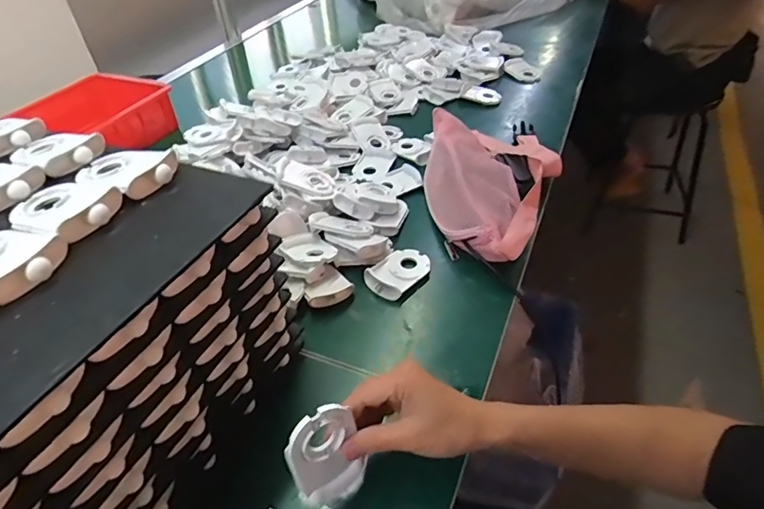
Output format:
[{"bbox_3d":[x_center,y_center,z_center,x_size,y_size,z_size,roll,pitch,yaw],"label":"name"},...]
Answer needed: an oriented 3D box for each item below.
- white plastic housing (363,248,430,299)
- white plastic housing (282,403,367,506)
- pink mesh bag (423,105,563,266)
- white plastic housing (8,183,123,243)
[{"bbox_3d":[0.023,0.021,0.616,0.063,0.016,0.086,29,51,32],"label":"white plastic housing"},{"bbox_3d":[-0.042,0.158,0.372,0.055,0.092,0.007,-28,31,-24],"label":"white plastic housing"},{"bbox_3d":[0.165,-0.121,0.712,0.194,0.074,0.350,-3,41,2],"label":"pink mesh bag"},{"bbox_3d":[-0.245,-0.037,0.370,0.083,0.016,0.058,17,46,22],"label":"white plastic housing"}]

